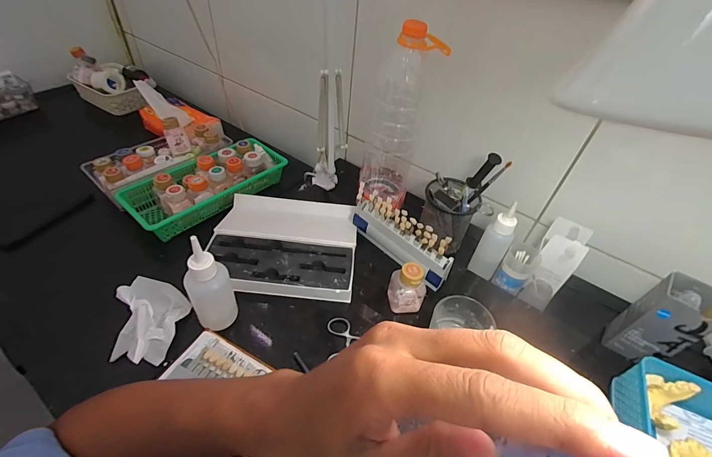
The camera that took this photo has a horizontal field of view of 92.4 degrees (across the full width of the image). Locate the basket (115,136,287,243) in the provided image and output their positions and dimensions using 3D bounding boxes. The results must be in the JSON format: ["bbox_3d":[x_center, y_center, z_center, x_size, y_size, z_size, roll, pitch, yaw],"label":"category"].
[{"bbox_3d":[-0.294,-0.092,0.685,0.130,0.070,0.296,33,50,23],"label":"basket"}]

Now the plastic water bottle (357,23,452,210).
[{"bbox_3d":[0.063,-0.159,0.552,0.091,0.295,0.092,7,45,-1],"label":"plastic water bottle"}]

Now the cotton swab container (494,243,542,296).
[{"bbox_3d":[0.245,0.060,0.521,0.044,0.062,0.052,33,50,23],"label":"cotton swab container"}]

